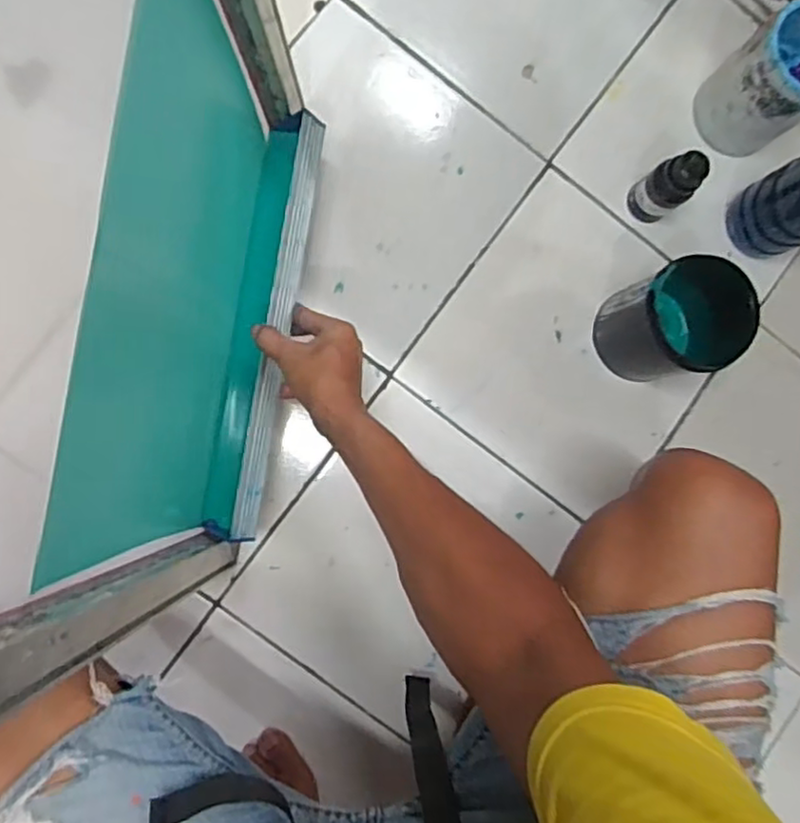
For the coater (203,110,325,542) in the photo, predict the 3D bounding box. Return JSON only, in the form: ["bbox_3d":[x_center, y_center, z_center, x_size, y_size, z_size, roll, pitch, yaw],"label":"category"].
[{"bbox_3d":[-0.131,-0.077,0.626,0.063,0.085,0.389,9,88,-6],"label":"coater"}]

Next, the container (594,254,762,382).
[{"bbox_3d":[0.278,-0.088,0.683,0.095,0.149,0.108,-26,92,-6],"label":"container"}]

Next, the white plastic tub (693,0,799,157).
[{"bbox_3d":[0.394,-0.347,0.709,0.111,0.132,0.100,-39,93,-5],"label":"white plastic tub"}]

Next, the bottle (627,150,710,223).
[{"bbox_3d":[0.286,-0.239,0.712,0.039,0.099,0.047,-34,92,-6],"label":"bottle"}]

